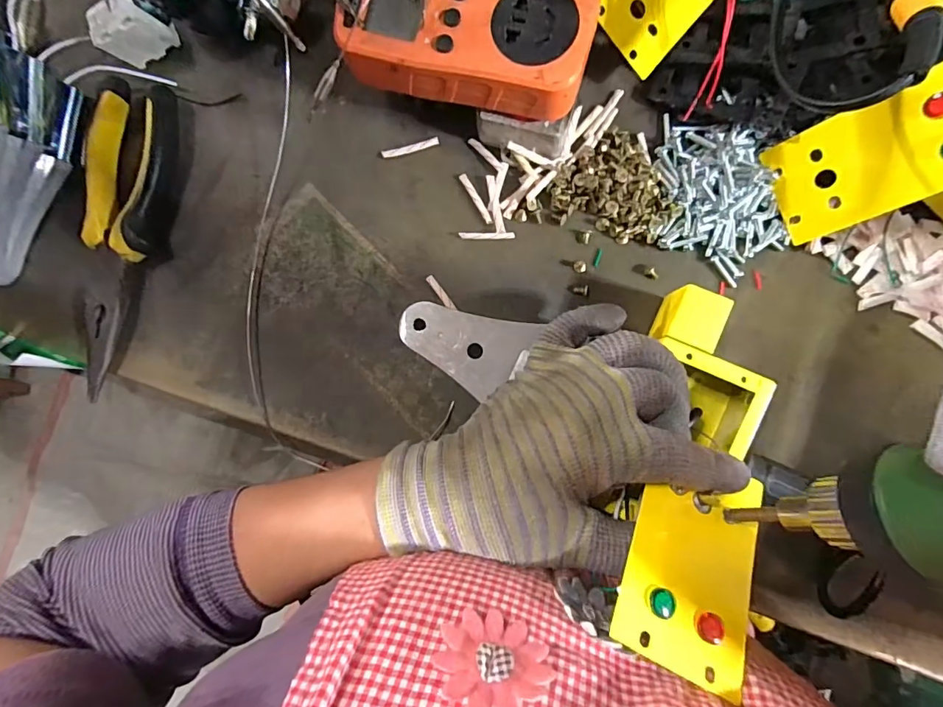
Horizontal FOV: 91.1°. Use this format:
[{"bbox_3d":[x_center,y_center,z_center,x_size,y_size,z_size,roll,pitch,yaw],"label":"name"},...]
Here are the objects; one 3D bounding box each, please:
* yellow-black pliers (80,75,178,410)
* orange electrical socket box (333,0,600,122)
[{"bbox_3d":[-0.213,-0.072,0.286,0.045,0.019,0.189,5,88,2],"label":"yellow-black pliers"},{"bbox_3d":[-0.004,-0.165,0.236,0.125,0.026,0.070,13,91,2],"label":"orange electrical socket box"}]

